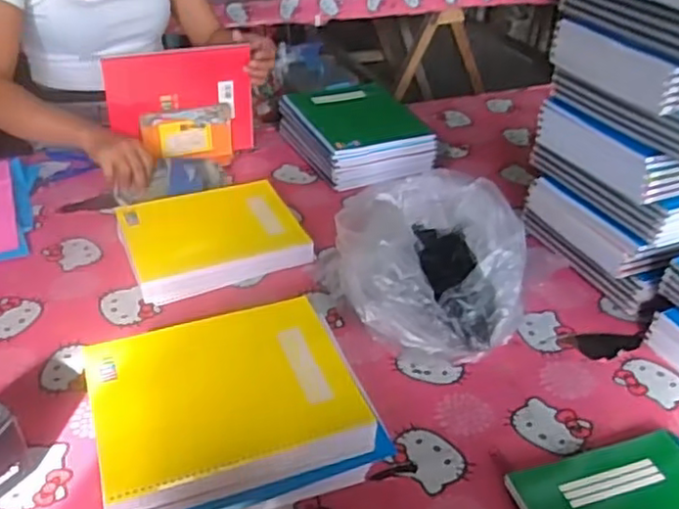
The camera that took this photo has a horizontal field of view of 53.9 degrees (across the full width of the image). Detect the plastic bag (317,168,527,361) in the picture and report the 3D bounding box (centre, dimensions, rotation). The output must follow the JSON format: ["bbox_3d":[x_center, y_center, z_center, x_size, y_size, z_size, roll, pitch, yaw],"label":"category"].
[{"bbox_3d":[0.112,0.009,0.894,0.268,0.134,0.263,5,35,4],"label":"plastic bag"}]

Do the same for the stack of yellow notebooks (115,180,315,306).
[{"bbox_3d":[-0.190,-0.028,0.999,0.242,0.049,0.210,-14,38,-22],"label":"stack of yellow notebooks"}]

